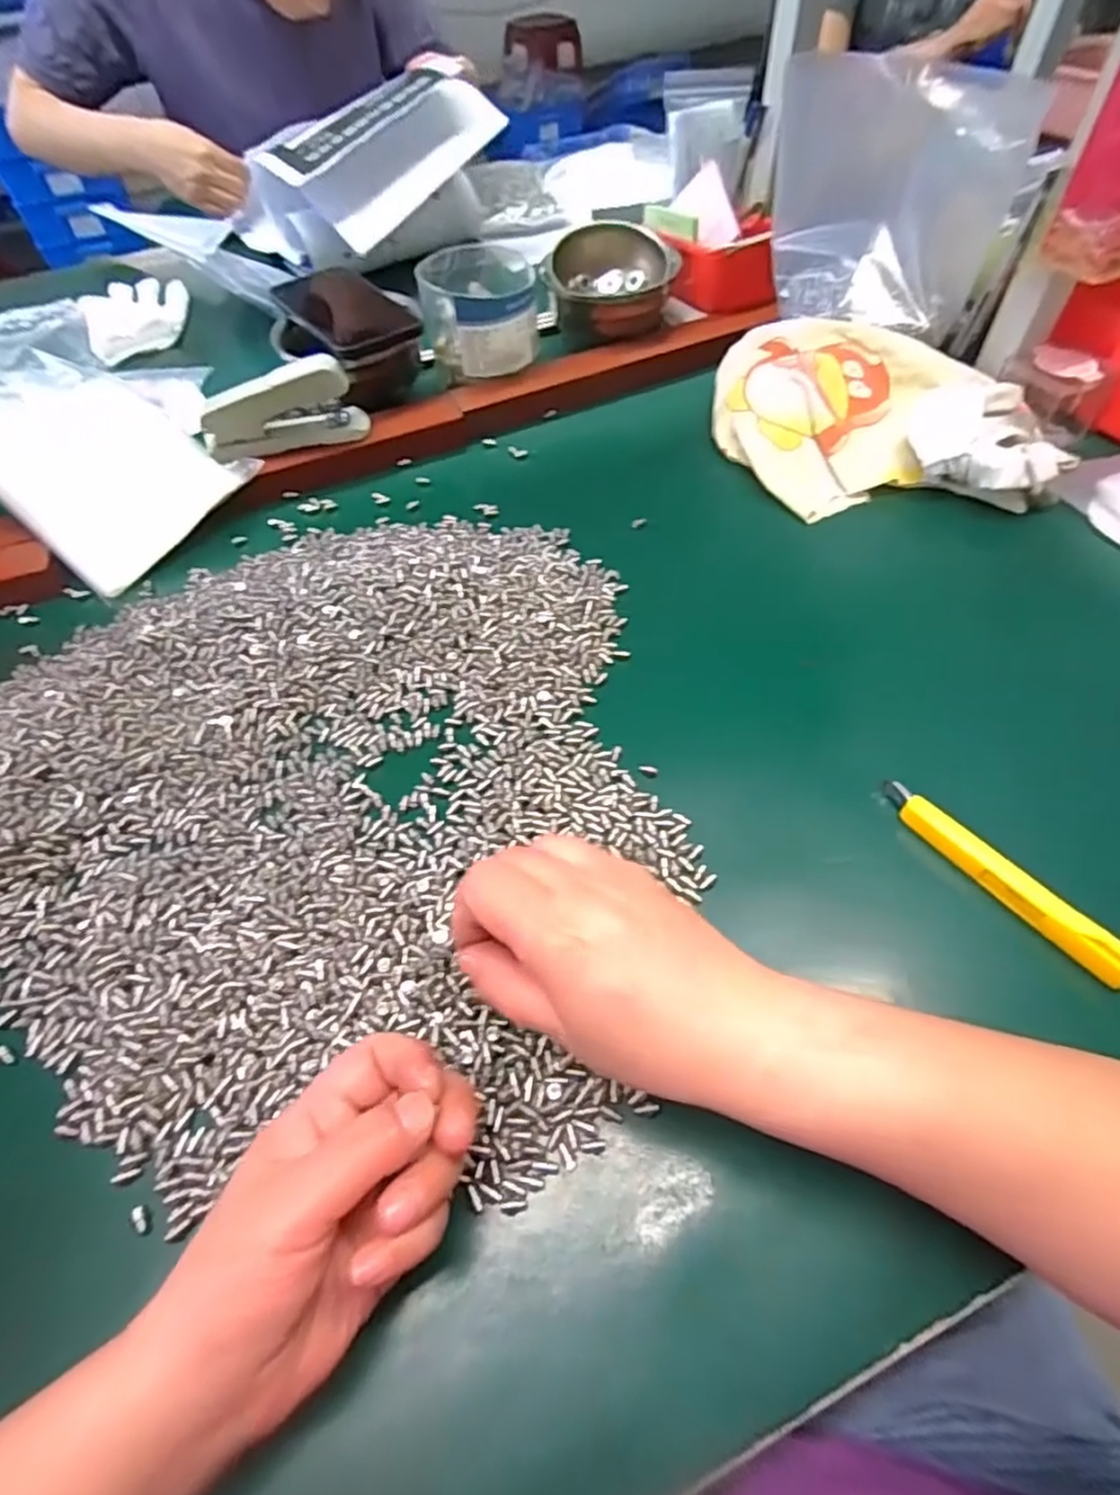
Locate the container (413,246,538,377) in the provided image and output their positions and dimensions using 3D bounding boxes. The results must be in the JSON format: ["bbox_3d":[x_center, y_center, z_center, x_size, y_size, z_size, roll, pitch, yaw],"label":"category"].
[{"bbox_3d":[-0.070,-0.384,0.605,0.099,0.067,0.109,-7,55,-1],"label":"container"}]

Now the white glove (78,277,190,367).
[{"bbox_3d":[-0.453,-0.466,0.734,0.103,0.022,0.165,-21,56,-12],"label":"white glove"}]

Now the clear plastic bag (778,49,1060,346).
[{"bbox_3d":[0.236,-0.402,0.511,0.181,0.158,0.037,34,62,28],"label":"clear plastic bag"}]

